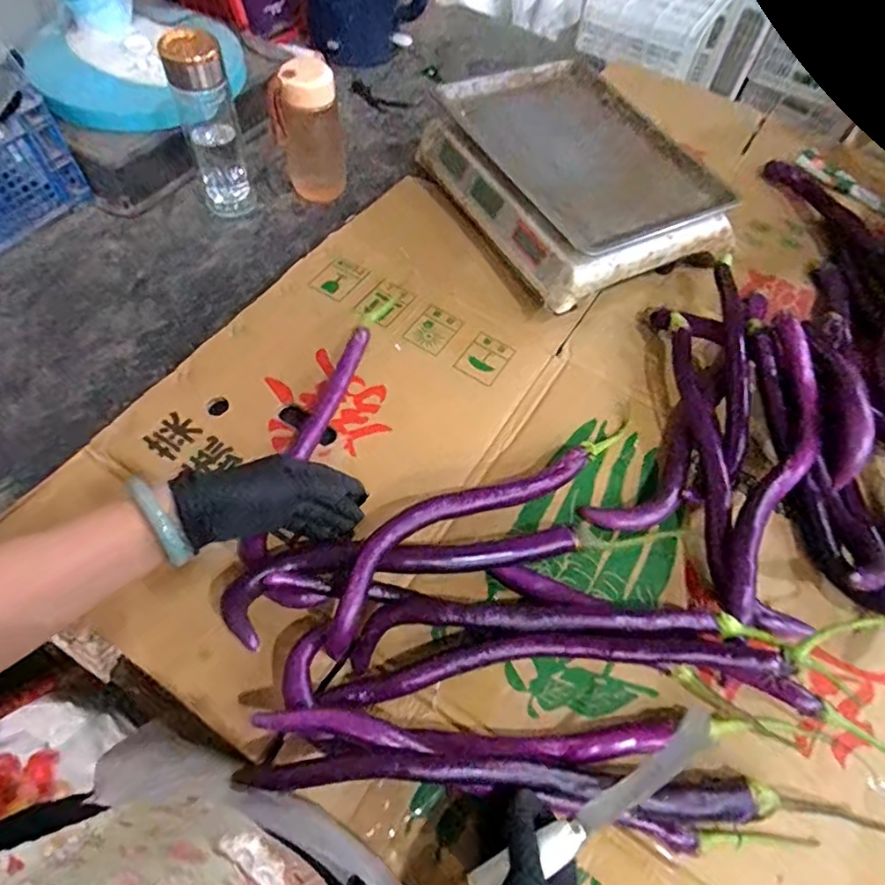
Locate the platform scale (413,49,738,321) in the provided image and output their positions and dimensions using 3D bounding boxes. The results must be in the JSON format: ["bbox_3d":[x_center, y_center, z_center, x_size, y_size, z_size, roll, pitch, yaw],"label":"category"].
[{"bbox_3d":[0.160,-0.335,0.696,0.267,0.073,0.333,-26,65,-18],"label":"platform scale"}]

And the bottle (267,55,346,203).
[{"bbox_3d":[-0.172,-0.391,0.723,0.081,0.165,0.068,-4,60,-7],"label":"bottle"}]

